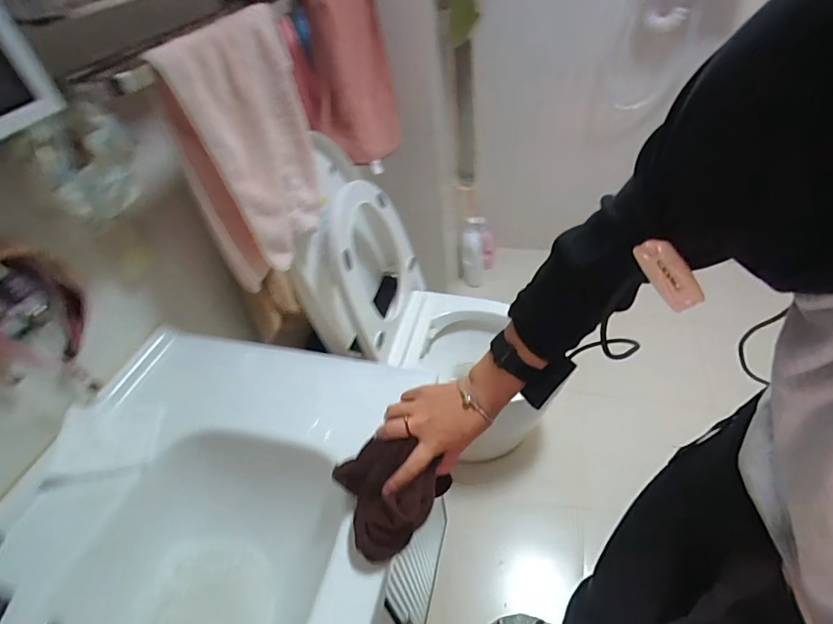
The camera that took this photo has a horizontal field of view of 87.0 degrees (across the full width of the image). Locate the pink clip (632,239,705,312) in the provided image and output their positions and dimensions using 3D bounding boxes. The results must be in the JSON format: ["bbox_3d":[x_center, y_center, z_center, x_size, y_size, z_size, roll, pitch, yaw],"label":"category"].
[{"bbox_3d":[0.182,-0.025,0.316,0.010,0.023,0.054,-41,94,-29],"label":"pink clip"}]

